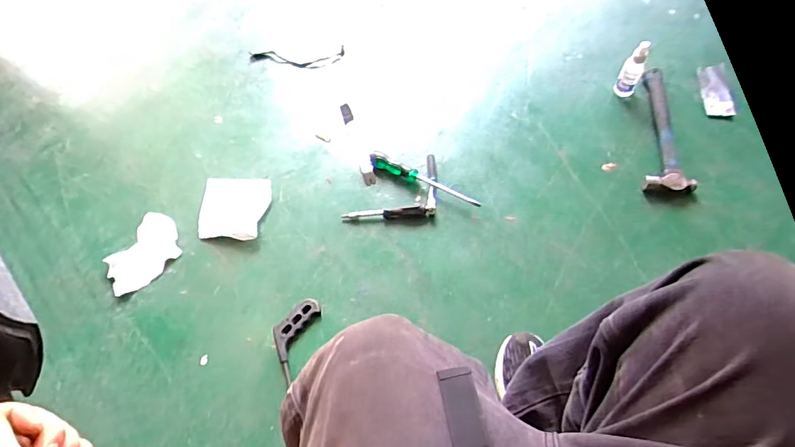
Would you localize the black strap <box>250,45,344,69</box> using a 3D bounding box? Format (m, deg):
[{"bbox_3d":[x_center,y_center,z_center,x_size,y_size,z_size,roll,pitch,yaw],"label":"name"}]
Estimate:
[{"bbox_3d":[-0.258,-0.419,1.190,0.242,0.006,0.073,-4,63,1],"label":"black strap"}]

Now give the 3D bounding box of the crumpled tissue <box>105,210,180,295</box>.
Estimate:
[{"bbox_3d":[-0.519,0.061,0.952,0.117,0.020,0.164,35,70,18],"label":"crumpled tissue"}]

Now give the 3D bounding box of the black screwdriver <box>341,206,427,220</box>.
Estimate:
[{"bbox_3d":[-0.029,-0.020,0.970,0.173,0.027,0.018,-1,63,3],"label":"black screwdriver"}]

